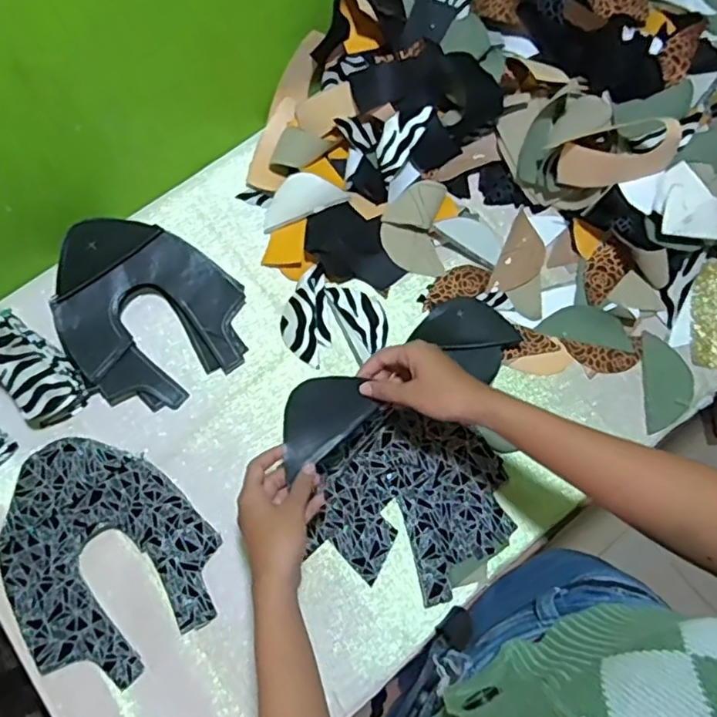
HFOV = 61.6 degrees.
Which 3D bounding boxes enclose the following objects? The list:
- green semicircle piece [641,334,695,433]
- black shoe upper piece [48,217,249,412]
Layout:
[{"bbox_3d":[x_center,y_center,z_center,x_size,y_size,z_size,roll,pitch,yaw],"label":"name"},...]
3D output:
[{"bbox_3d":[0.346,0.026,0.671,0.050,0.007,0.110,2,72,3],"label":"green semicircle piece"},{"bbox_3d":[-0.246,-0.060,0.687,0.196,0.051,0.231,-40,75,-11],"label":"black shoe upper piece"}]

